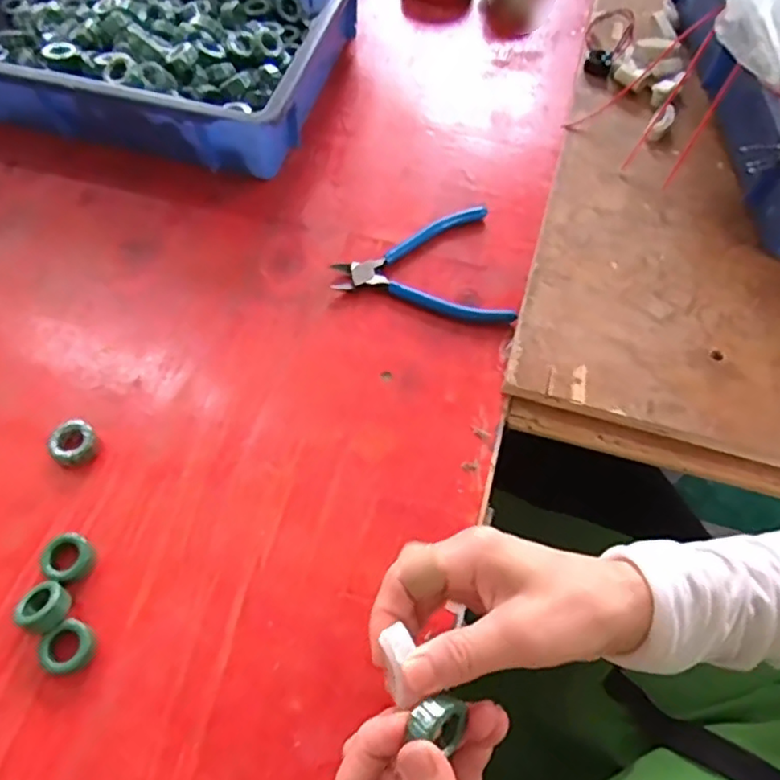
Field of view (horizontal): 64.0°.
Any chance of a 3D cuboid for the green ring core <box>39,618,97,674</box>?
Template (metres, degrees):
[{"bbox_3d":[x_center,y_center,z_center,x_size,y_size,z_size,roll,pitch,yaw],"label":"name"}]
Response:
[{"bbox_3d":[-0.195,0.157,0.379,0.028,0.011,0.029,0,61,0],"label":"green ring core"}]

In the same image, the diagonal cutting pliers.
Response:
[{"bbox_3d":[0.024,-0.100,0.524,0.138,0.011,0.119,-8,61,-4],"label":"diagonal cutting pliers"}]

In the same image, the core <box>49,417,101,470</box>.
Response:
[{"bbox_3d":[-0.226,0.038,0.447,0.030,0.014,0.031,0,61,0],"label":"core"}]

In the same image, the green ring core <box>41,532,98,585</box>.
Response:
[{"bbox_3d":[-0.209,0.109,0.405,0.027,0.018,0.028,0,61,0],"label":"green ring core"}]

